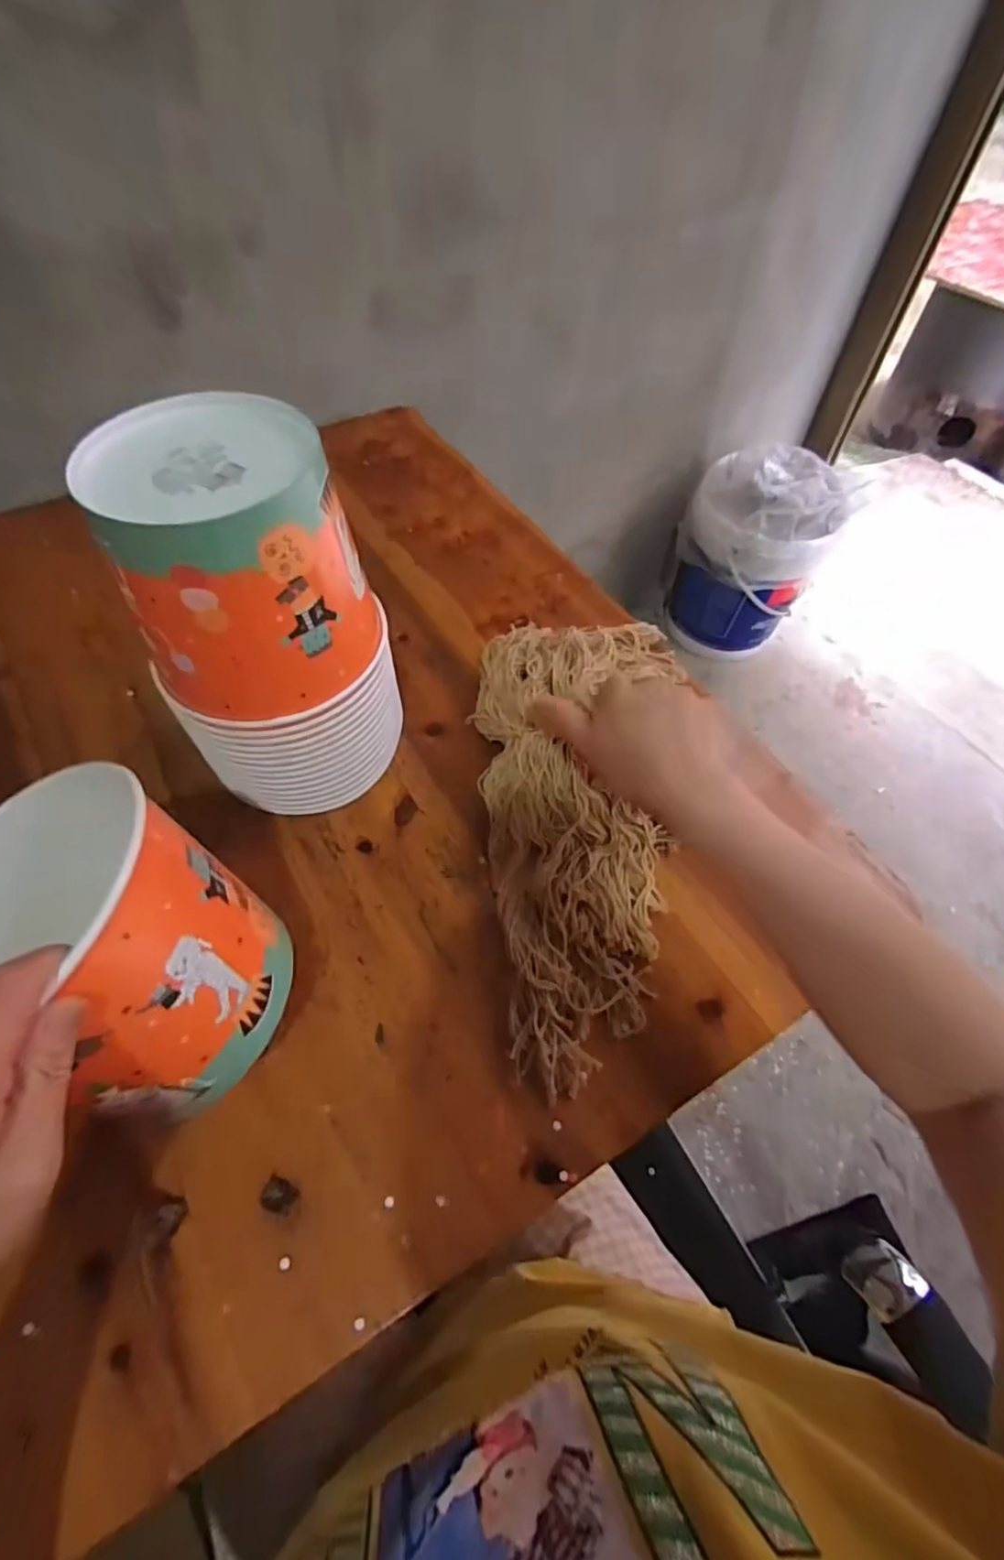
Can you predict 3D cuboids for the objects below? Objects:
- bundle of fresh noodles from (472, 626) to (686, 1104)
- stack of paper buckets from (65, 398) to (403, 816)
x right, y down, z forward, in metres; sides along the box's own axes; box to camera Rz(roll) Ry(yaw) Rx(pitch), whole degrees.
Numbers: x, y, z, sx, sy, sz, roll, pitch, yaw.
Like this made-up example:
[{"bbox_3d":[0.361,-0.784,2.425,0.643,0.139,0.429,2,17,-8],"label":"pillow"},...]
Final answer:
[{"bbox_3d":[0.062,0.022,0.477,0.164,0.052,0.382,2,62,0],"label":"bundle of fresh noodles"},{"bbox_3d":[-0.157,-0.097,0.429,0.151,0.247,0.133,-24,61,-15],"label":"stack of paper buckets"}]

